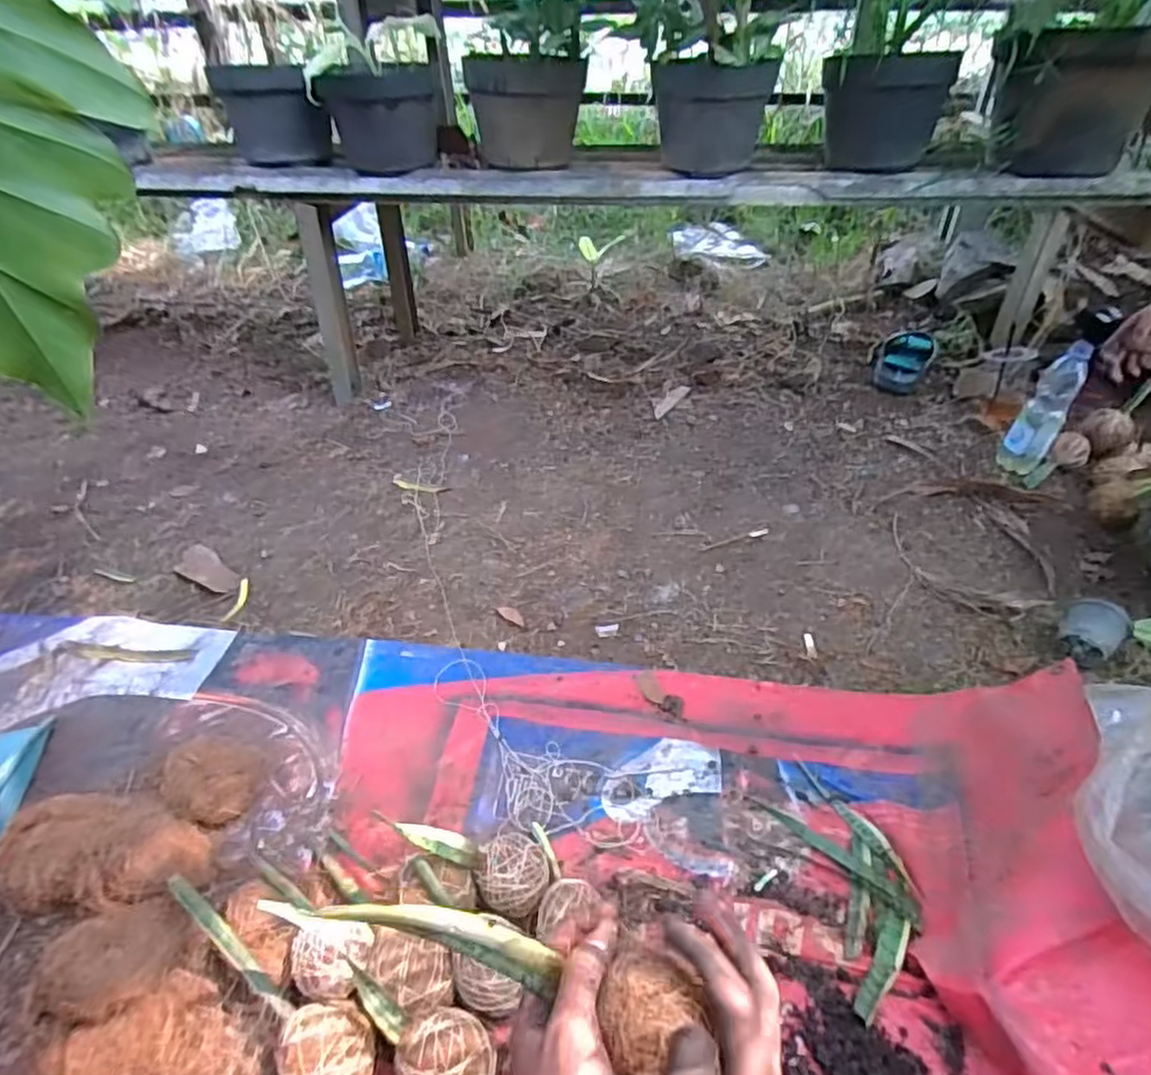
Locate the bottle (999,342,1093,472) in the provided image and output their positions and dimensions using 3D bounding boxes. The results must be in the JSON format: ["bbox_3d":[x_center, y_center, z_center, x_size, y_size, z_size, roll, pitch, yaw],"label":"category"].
[{"bbox_3d":[0.815,-0.223,1.201,0.069,0.207,0.063,-5,40,-5],"label":"bottle"}]

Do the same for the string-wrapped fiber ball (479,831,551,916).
[{"bbox_3d":[-0.057,0.322,0.660,0.064,0.067,0.068,0,40,0],"label":"string-wrapped fiber ball"}]

